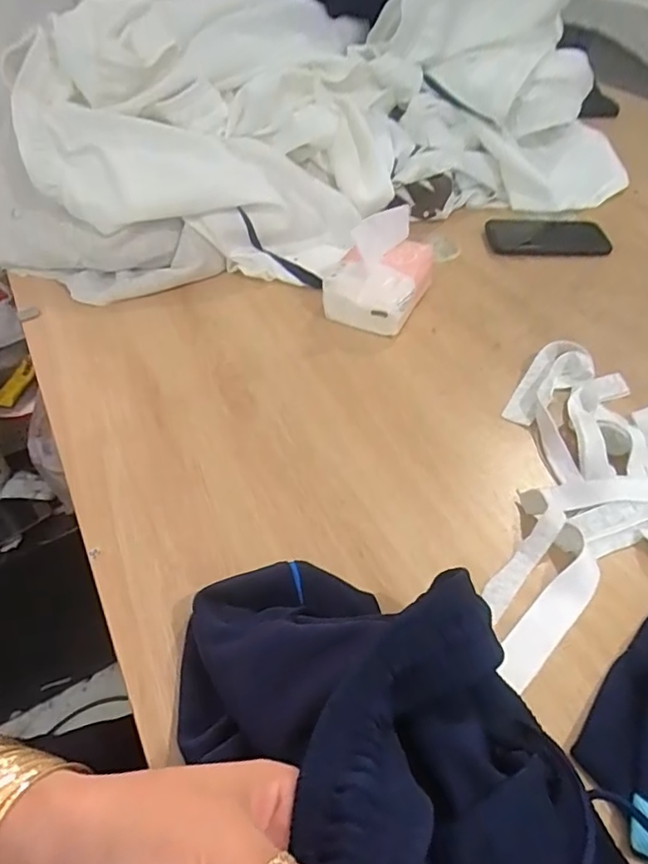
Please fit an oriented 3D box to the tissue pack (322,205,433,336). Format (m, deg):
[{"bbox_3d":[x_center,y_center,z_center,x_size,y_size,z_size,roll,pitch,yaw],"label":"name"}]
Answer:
[{"bbox_3d":[0.061,-0.181,0.617,0.094,0.097,0.123,20,51,18],"label":"tissue pack"}]

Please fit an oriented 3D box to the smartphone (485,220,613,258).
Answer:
[{"bbox_3d":[0.291,-0.256,0.743,0.155,0.016,0.072,-1,47,-1],"label":"smartphone"}]

